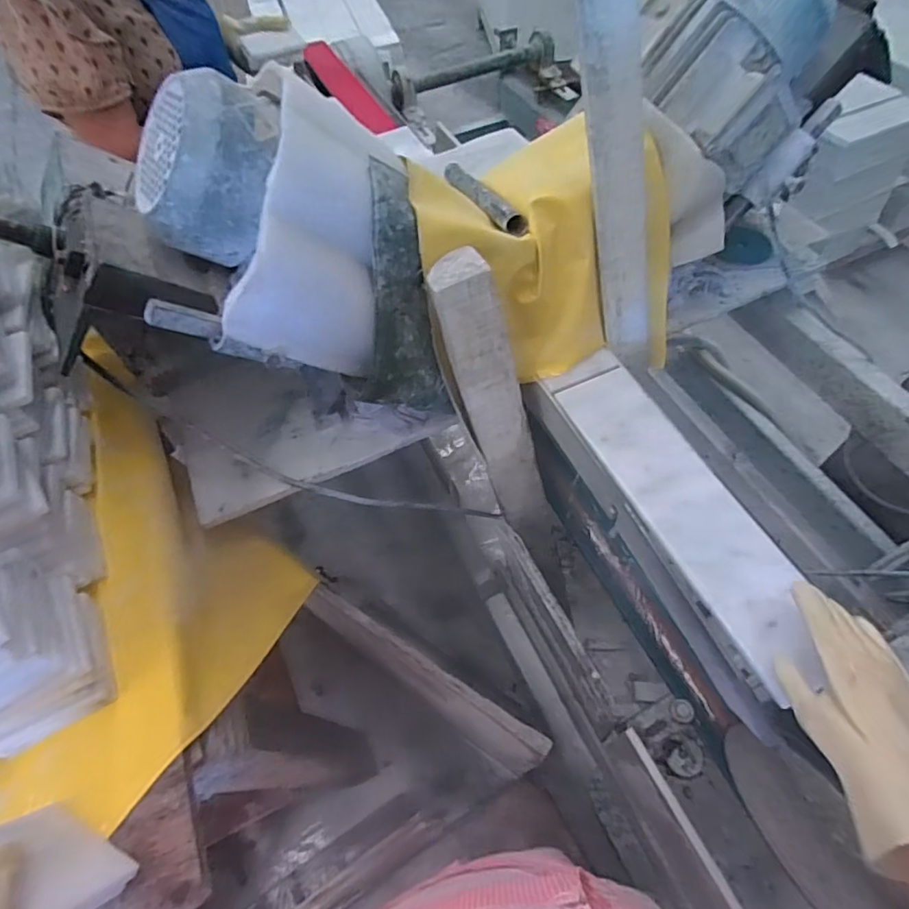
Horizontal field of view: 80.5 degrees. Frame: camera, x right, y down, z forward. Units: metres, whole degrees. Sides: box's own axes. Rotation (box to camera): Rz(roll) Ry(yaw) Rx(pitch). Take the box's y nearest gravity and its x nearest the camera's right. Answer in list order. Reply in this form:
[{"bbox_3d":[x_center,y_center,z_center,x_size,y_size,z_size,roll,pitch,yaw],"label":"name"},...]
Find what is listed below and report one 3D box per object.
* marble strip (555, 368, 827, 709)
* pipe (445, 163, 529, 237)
[{"bbox_3d":[0.254,0.050,0.594,0.102,0.016,0.380,-21,60,-10],"label":"marble strip"},{"bbox_3d":[0.033,-0.340,0.705,0.029,0.024,0.276,-17,43,-7],"label":"pipe"}]

